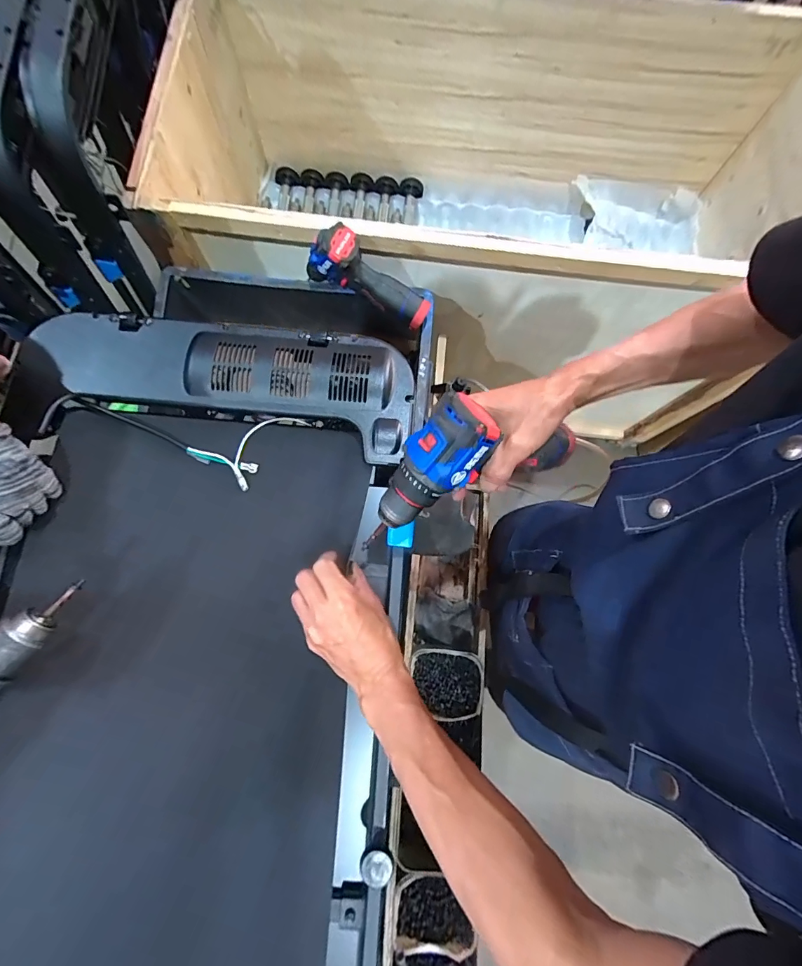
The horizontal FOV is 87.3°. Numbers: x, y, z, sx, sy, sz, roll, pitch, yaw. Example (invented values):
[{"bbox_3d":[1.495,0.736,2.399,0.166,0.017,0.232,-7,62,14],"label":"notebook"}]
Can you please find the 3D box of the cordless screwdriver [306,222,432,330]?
[{"bbox_3d":[-0.052,-0.325,0.690,0.204,0.115,0.069,25,77,-17],"label":"cordless screwdriver"}]

